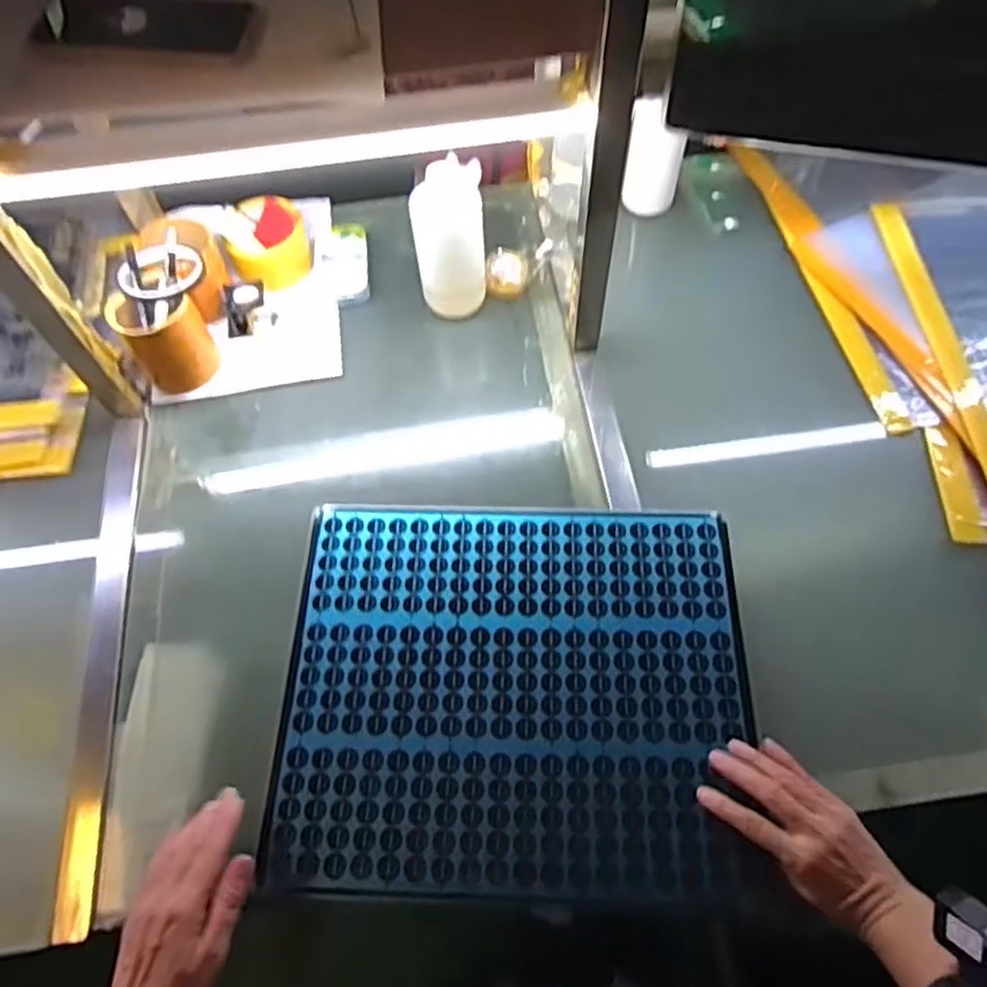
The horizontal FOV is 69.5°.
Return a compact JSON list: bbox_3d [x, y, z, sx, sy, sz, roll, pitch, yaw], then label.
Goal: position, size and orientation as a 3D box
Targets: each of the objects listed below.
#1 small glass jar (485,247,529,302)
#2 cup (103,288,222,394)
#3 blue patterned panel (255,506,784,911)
[{"bbox_3d":[0.017,-0.256,0.836,0.046,0.046,0.048,-1,61,1],"label":"small glass jar"},{"bbox_3d":[-0.349,-0.169,0.762,0.075,0.091,0.081,-1,61,1],"label":"cup"},{"bbox_3d":[0.020,0.166,0.632,0.401,0.014,0.336,1,61,2],"label":"blue patterned panel"}]

